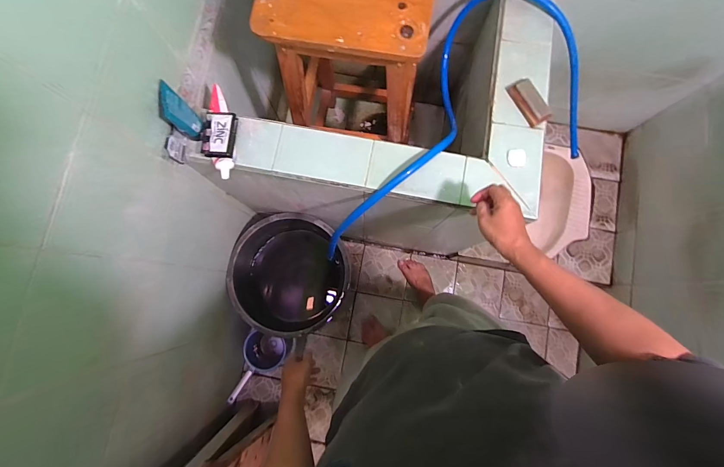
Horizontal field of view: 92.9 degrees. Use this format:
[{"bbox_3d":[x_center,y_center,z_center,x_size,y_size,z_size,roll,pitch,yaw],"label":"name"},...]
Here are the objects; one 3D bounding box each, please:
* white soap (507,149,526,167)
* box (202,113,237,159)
[{"bbox_3d":[0.327,-0.159,0.725,0.034,0.013,0.036,-1,80,0],"label":"white soap"},{"bbox_3d":[-0.296,-0.204,0.715,0.061,0.031,0.098,0,80,0],"label":"box"}]

